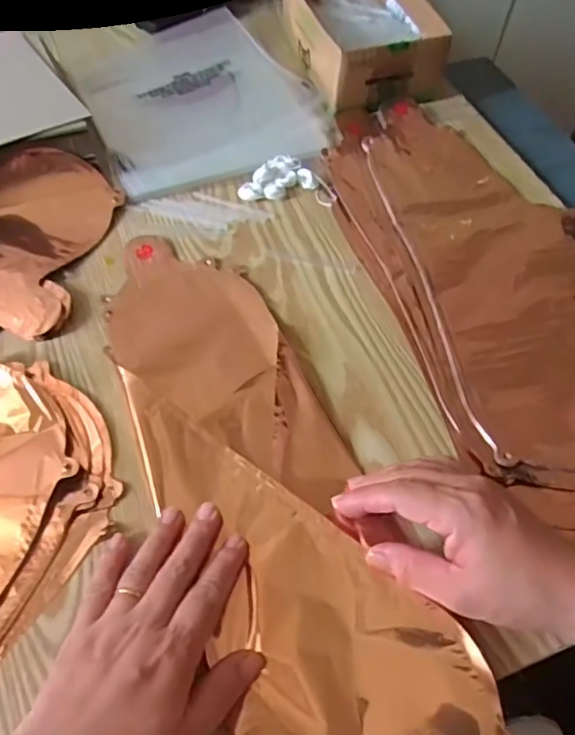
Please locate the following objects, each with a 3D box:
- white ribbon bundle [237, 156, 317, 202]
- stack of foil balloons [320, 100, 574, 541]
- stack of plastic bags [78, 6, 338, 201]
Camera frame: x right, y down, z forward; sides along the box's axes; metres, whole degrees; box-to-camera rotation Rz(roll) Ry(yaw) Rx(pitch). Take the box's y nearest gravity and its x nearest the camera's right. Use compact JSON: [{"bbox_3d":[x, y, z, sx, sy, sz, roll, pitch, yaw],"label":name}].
[{"bbox_3d":[-0.013,-0.179,0.544,0.069,0.014,0.046,-12,57,-10],"label":"white ribbon bundle"},{"bbox_3d":[0.192,-0.074,0.481,0.224,0.015,0.456,-14,57,-11],"label":"stack of foil balloons"},{"bbox_3d":[-0.094,-0.293,0.615,0.223,0.015,0.262,-18,58,-14],"label":"stack of plastic bags"}]

